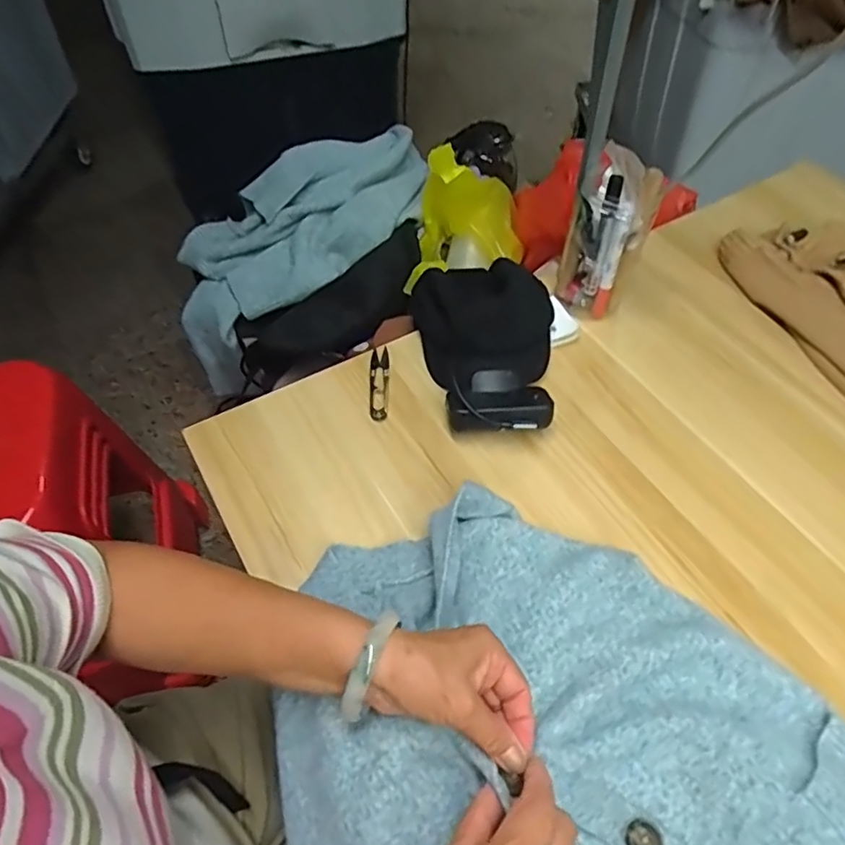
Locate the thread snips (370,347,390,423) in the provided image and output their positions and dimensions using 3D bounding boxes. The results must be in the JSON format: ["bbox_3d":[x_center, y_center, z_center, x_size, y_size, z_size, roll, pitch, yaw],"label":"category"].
[{"bbox_3d":[-0.047,-0.044,0.631,0.021,0.009,0.101,-1,54,-2],"label":"thread snips"}]

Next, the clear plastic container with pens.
[{"bbox_3d":[0.204,-0.206,0.653,0.082,0.166,0.069,23,57,14],"label":"clear plastic container with pens"}]

